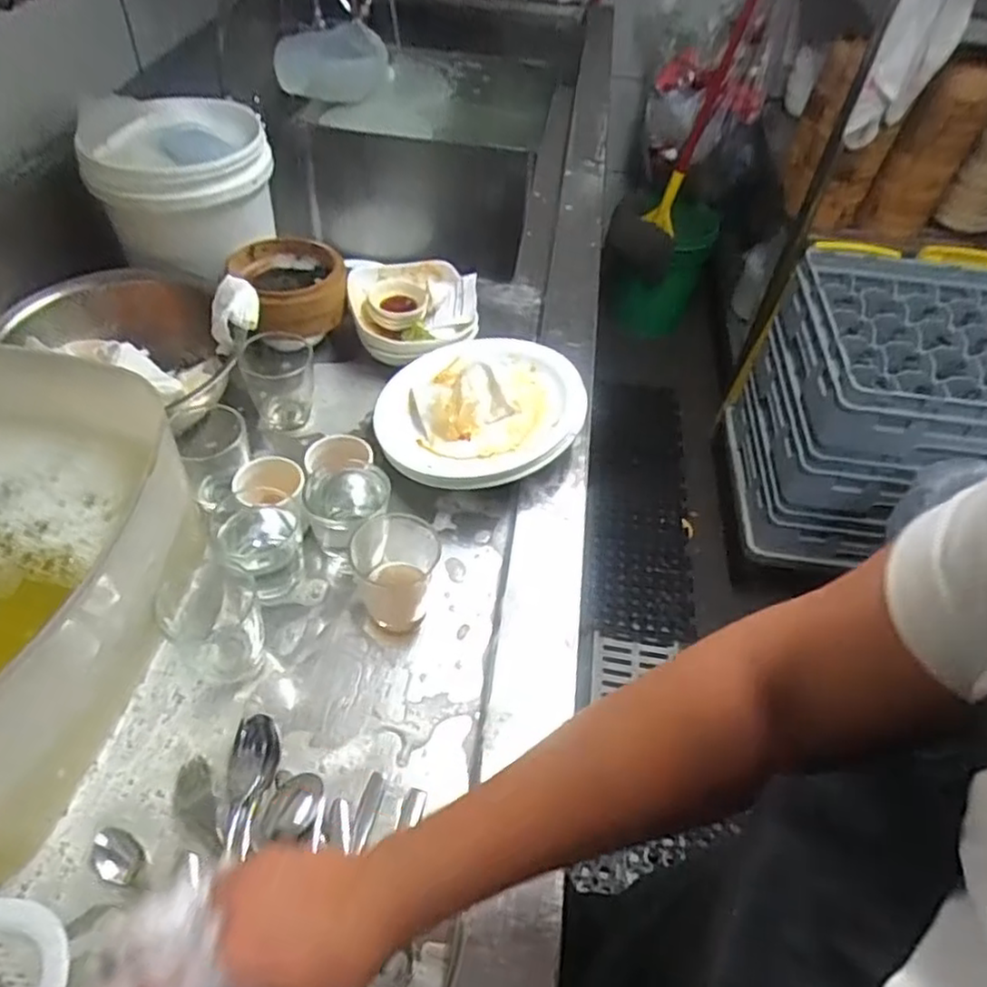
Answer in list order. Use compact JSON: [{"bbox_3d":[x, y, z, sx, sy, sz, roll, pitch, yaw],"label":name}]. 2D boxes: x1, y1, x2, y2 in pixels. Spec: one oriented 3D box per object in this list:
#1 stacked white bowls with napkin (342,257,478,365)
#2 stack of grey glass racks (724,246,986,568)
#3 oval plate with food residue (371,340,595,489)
[{"bbox_3d":[-0.101,-0.240,0.909,0.160,0.048,0.153,-7,50,-11],"label":"stacked white bowls with napkin"},{"bbox_3d":[0.921,-0.189,1.657,0.533,0.483,0.568,8,48,1],"label":"stack of grey glass racks"},{"bbox_3d":[-0.015,-0.099,0.787,0.223,0.050,0.223,1,49,-5],"label":"oval plate with food residue"}]

